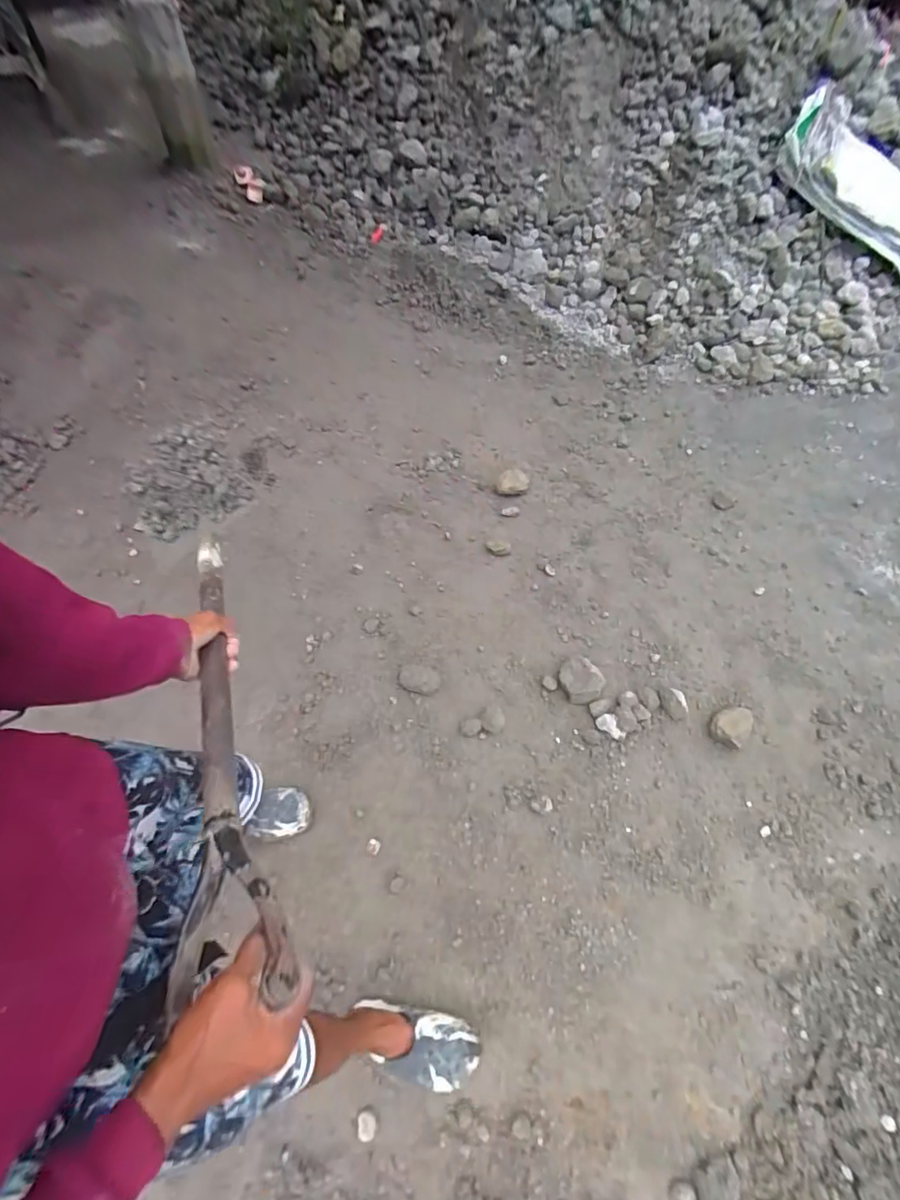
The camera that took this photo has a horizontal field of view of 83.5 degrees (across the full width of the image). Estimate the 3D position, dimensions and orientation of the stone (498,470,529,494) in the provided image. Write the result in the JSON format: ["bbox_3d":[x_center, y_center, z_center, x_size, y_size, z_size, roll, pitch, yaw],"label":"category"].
[{"bbox_3d":[0.212,-0.396,1.693,0.102,0.048,0.068,1,63,-1],"label":"stone"}]

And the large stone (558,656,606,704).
[{"bbox_3d":[0.348,0.214,1.339,0.114,0.043,0.126,-30,66,-18],"label":"large stone"}]

